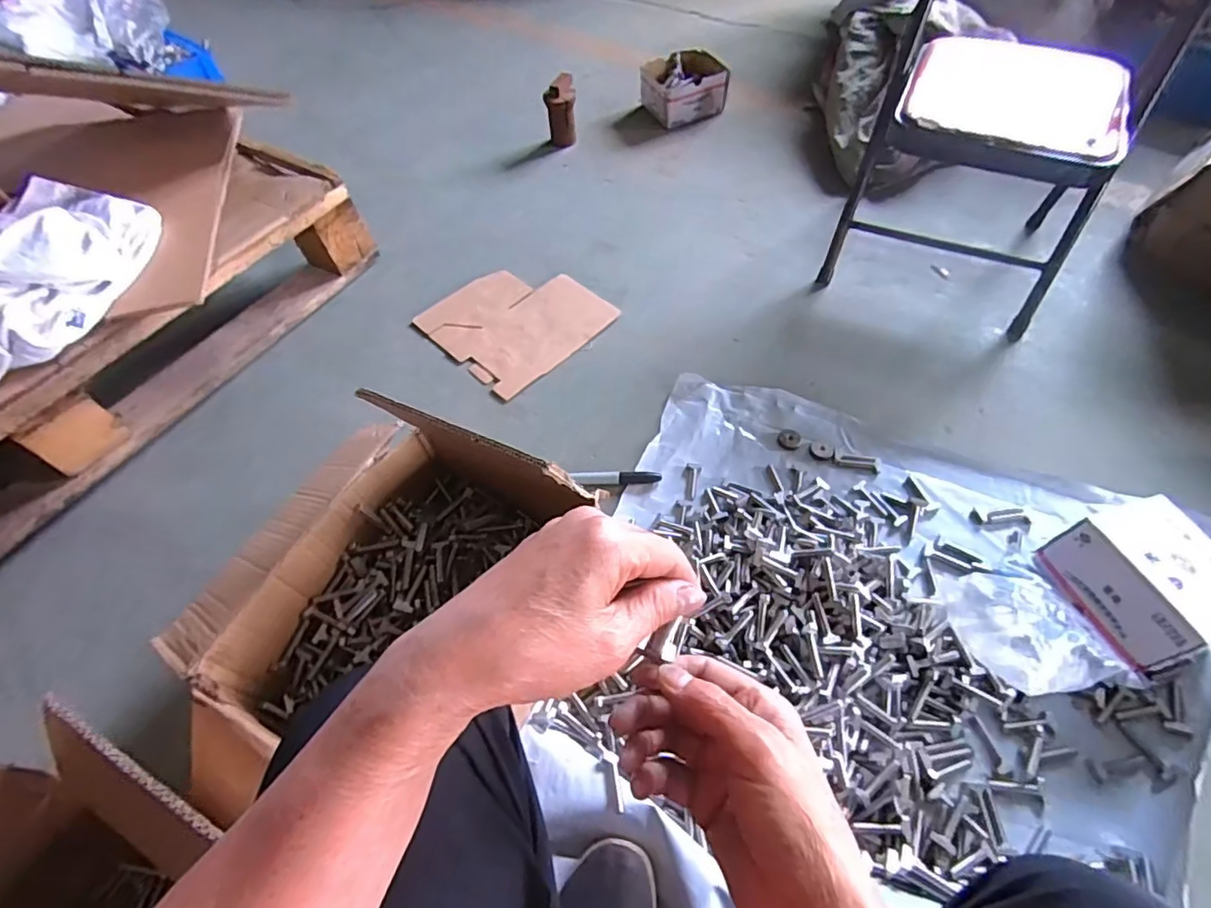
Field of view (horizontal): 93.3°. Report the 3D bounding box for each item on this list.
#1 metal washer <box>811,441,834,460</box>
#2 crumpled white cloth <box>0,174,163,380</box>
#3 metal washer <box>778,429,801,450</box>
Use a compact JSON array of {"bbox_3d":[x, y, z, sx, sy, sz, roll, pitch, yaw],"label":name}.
[{"bbox_3d":[0.298,-0.004,0.787,0.030,0.005,0.027,11,59,11],"label":"metal washer"},{"bbox_3d":[-0.769,-0.224,0.736,0.238,0.076,0.416,9,58,10],"label":"crumpled white cloth"},{"bbox_3d":[0.258,-0.021,0.801,0.029,0.006,0.031,12,59,11],"label":"metal washer"}]

